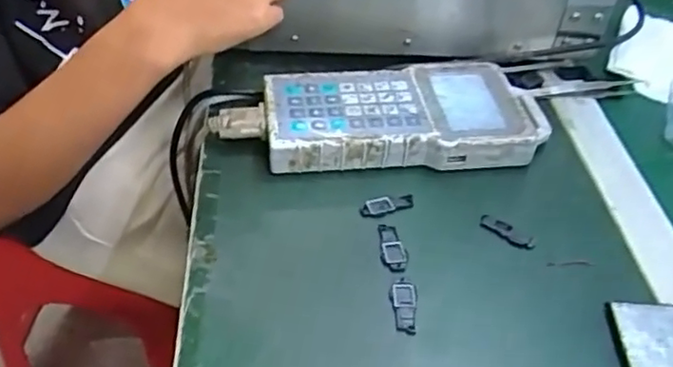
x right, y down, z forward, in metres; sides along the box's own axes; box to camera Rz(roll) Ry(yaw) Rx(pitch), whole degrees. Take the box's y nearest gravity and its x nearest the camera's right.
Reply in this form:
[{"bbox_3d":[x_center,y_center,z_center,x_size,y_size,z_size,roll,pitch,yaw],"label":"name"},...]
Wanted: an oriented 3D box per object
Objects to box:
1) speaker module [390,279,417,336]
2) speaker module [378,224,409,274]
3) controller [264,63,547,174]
[{"bbox_3d":[0.042,0.075,0.404,0.017,0.004,0.038,7,43,3],"label":"speaker module"},{"bbox_3d":[0.039,0.042,0.439,0.018,0.004,0.043,1,43,-3],"label":"speaker module"},{"bbox_3d":[0.055,-0.054,0.524,0.219,0.031,0.103,-2,43,-7],"label":"controller"}]

